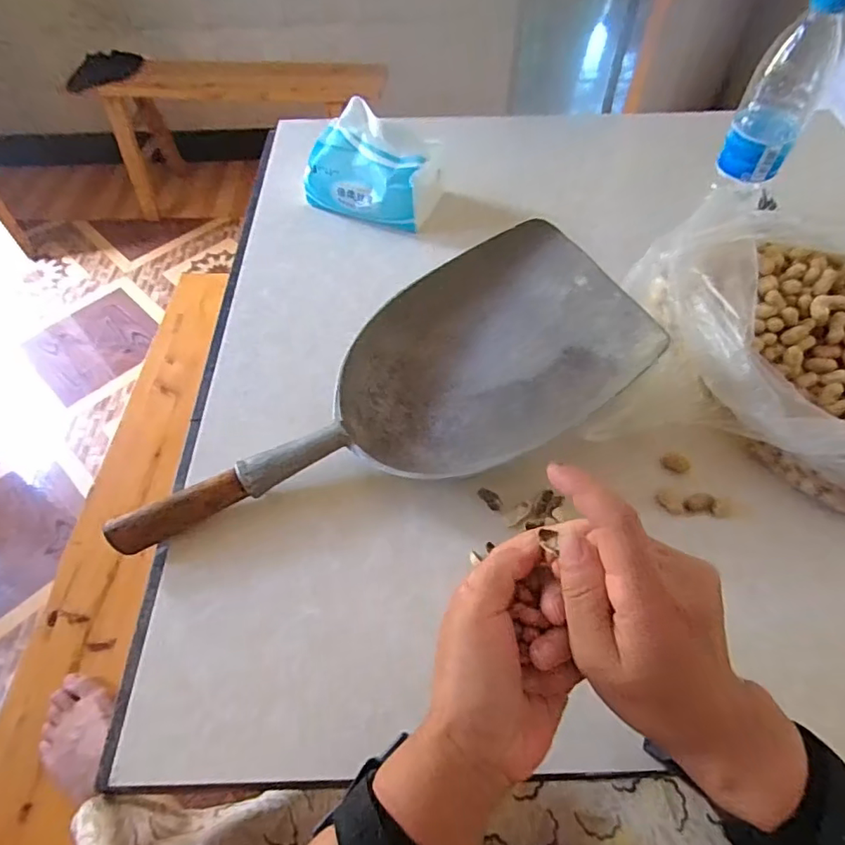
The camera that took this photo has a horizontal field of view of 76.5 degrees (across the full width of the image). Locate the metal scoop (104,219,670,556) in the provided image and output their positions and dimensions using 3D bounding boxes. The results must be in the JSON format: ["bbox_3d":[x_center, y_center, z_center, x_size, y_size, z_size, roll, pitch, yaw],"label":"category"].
[{"bbox_3d":[-0.039,-0.028,0.435,0.420,0.094,0.176,-18,58,-12],"label":"metal scoop"}]

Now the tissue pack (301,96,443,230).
[{"bbox_3d":[-0.056,-0.287,0.609,0.143,0.103,0.081,20,58,13],"label":"tissue pack"}]

